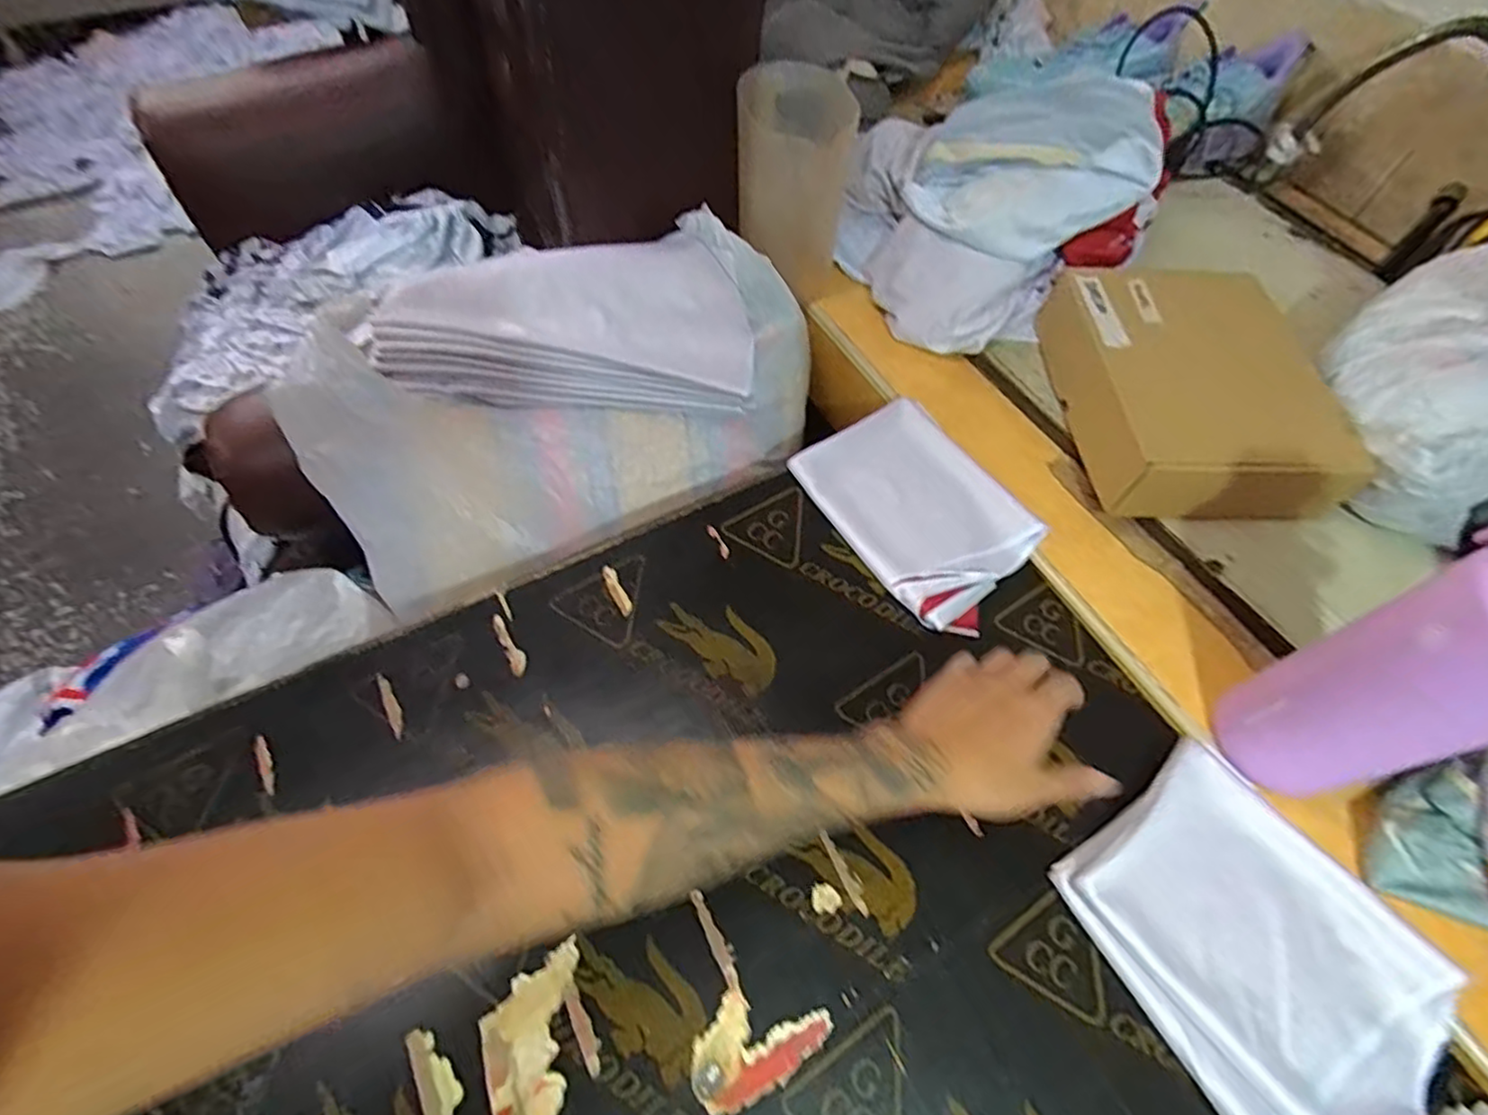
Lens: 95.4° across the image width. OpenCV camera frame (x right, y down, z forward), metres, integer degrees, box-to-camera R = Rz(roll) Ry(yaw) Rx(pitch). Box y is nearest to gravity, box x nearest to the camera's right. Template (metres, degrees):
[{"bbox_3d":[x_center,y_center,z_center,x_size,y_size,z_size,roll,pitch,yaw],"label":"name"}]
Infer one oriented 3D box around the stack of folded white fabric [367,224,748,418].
[{"bbox_3d":[-0.176,-0.236,0.694,0.365,0.045,0.188,-6,86,-15],"label":"stack of folded white fabric"}]

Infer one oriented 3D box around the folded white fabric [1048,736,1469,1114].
[{"bbox_3d":[0.356,0.273,0.465,0.186,0.020,0.234,-33,66,-17],"label":"folded white fabric"}]

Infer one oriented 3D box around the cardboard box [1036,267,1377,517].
[{"bbox_3d":[0.426,-0.173,0.654,0.201,0.070,0.274,-3,61,-2],"label":"cardboard box"}]

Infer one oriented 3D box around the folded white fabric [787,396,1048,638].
[{"bbox_3d":[0.169,-0.050,0.644,0.157,0.035,0.217,-34,66,-18],"label":"folded white fabric"}]

